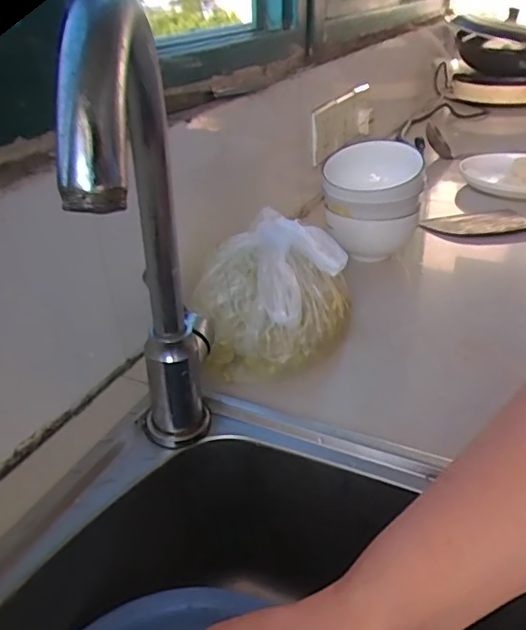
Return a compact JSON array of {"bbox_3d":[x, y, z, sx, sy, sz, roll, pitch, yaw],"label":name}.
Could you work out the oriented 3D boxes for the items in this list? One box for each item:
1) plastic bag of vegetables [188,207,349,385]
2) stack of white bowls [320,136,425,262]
[{"bbox_3d":[0.010,-0.025,0.538,0.149,0.129,0.109,-2,31,1],"label":"plastic bag of vegetables"},{"bbox_3d":[0.137,-0.153,0.723,0.122,0.114,0.122,-8,48,2],"label":"stack of white bowls"}]

